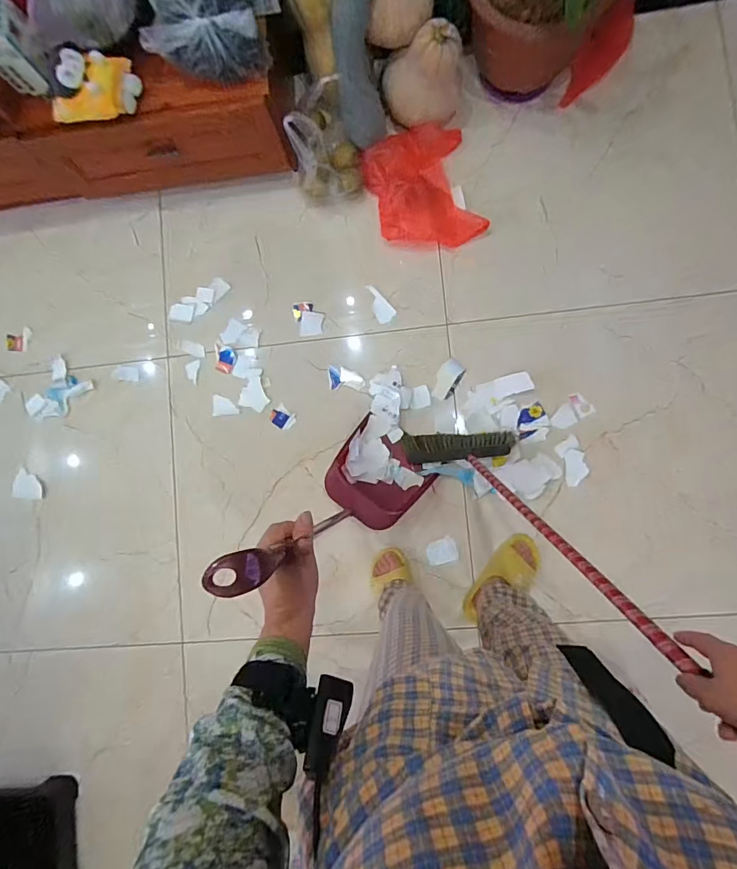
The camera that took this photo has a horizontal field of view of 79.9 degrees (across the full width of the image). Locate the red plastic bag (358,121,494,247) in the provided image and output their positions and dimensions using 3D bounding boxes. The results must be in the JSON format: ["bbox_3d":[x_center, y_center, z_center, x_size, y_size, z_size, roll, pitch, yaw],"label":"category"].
[{"bbox_3d":[0.146,-0.650,1.169,0.263,0.068,0.309,-17,84,5],"label":"red plastic bag"}]

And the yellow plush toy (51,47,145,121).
[{"bbox_3d":[-0.613,-0.767,0.968,0.177,0.099,0.126,-4,85,6],"label":"yellow plush toy"}]

